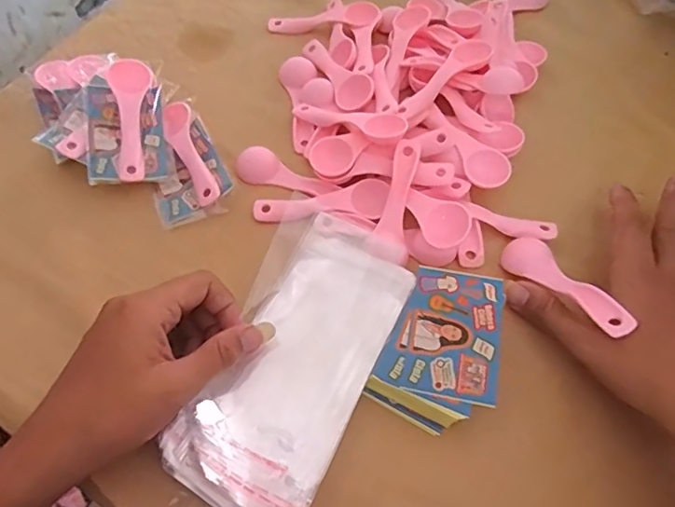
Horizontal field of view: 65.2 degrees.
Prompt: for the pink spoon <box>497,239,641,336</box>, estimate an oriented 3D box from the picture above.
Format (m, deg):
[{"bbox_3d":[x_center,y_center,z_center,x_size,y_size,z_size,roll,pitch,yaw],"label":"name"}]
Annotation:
[{"bbox_3d":[0.157,0.018,0.364,0.033,0.016,0.106,-23,31,-13],"label":"pink spoon"}]

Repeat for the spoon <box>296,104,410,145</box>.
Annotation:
[{"bbox_3d":[0.013,-0.115,0.447,0.110,0.014,0.033,22,60,35],"label":"spoon"}]

